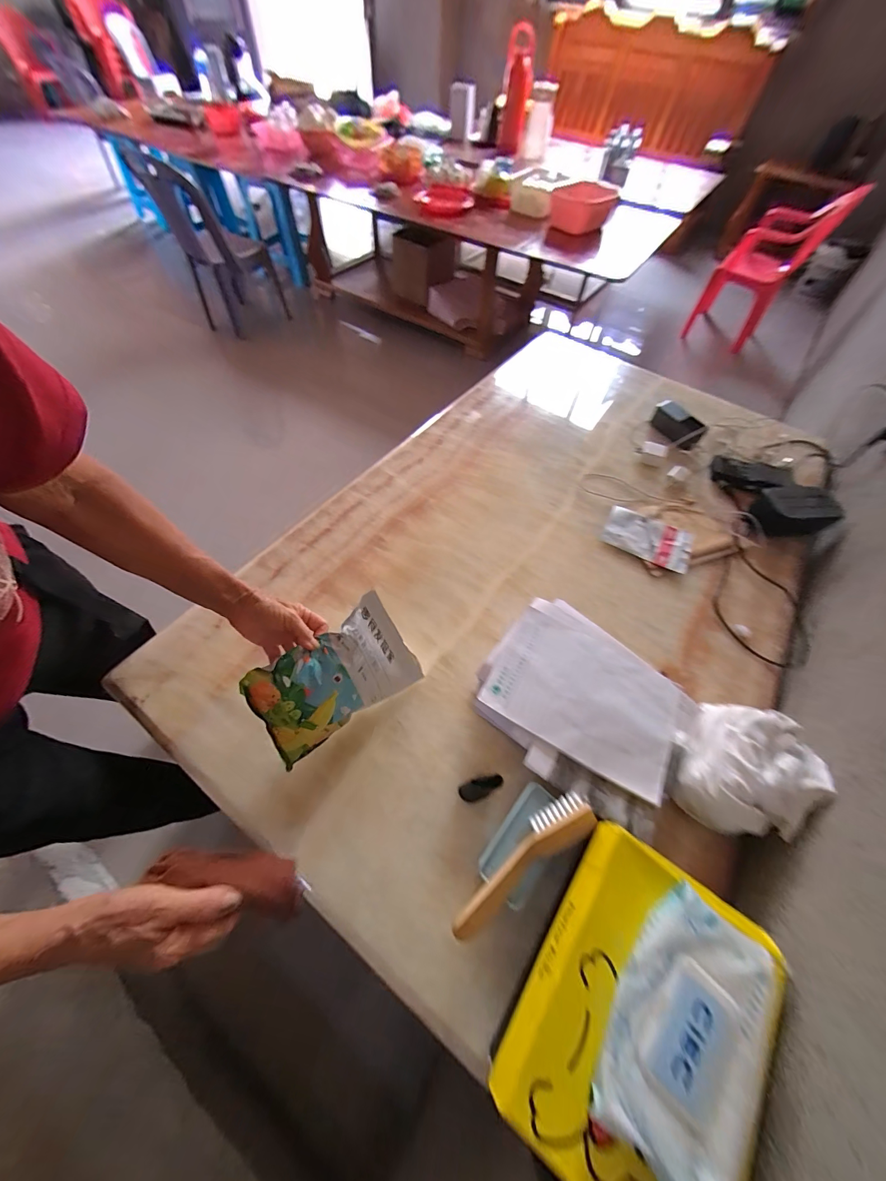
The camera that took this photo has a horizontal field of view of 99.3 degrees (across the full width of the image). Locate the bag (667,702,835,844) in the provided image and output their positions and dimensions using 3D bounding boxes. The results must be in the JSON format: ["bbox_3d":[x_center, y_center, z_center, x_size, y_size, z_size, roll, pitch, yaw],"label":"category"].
[{"bbox_3d":[0.411,0.236,0.521,0.140,0.092,0.186,31,61,15],"label":"bag"}]

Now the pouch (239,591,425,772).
[{"bbox_3d":[-0.138,0.126,0.516,0.220,0.162,0.042,-36,26,-25],"label":"pouch"}]

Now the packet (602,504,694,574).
[{"bbox_3d":[0.422,-0.110,0.777,0.170,0.011,0.117,28,60,13],"label":"packet"}]

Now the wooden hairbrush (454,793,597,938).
[{"bbox_3d":[0.095,0.316,0.438,0.200,0.043,0.047,-30,65,-19],"label":"wooden hairbrush"}]

